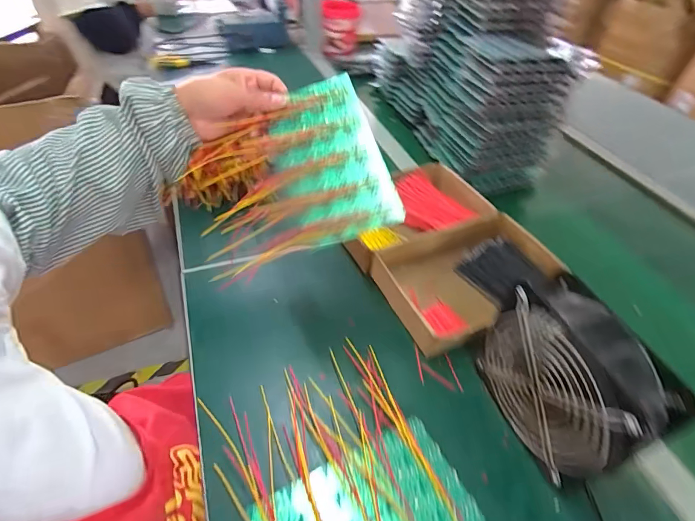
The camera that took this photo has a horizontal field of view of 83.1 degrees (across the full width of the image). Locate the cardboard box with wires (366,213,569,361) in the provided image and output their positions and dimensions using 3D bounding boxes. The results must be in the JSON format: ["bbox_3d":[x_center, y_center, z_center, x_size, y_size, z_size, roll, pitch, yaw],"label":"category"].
[{"bbox_3d":[0.150,0.020,0.515,0.203,0.068,0.146,-18,50,-21],"label":"cardboard box with wires"}]

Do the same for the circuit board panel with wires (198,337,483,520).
[{"bbox_3d":[-0.008,0.189,0.356,0.177,0.033,0.198,-24,52,-25],"label":"circuit board panel with wires"}]

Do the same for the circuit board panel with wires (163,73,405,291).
[{"bbox_3d":[-0.066,-0.085,0.423,0.209,0.027,0.169,-20,79,-2],"label":"circuit board panel with wires"}]

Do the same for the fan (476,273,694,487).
[{"bbox_3d":[0.199,0.114,0.364,0.065,0.153,0.142,-11,48,-16],"label":"fan"}]

